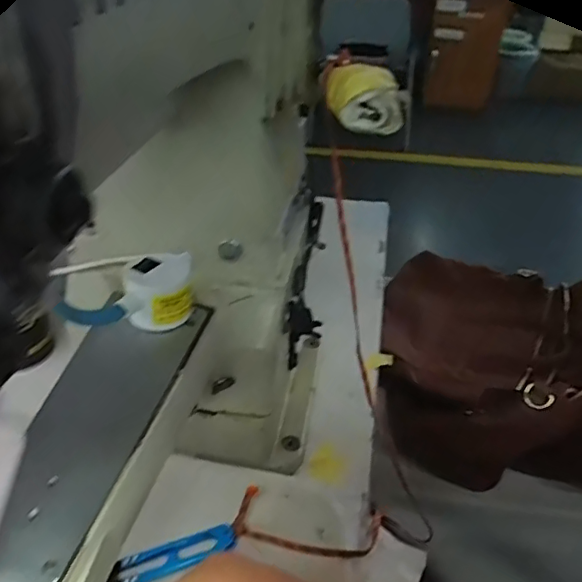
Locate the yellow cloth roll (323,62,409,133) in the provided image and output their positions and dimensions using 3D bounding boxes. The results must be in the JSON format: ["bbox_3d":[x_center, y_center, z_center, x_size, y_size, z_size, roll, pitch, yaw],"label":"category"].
[{"bbox_3d":[0.040,-0.105,0.307,0.039,0.026,0.045,1,35,0],"label":"yellow cloth roll"}]

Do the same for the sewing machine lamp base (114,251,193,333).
[{"bbox_3d":[-0.075,0.001,0.325,0.037,0.034,0.032,-4,37,-7],"label":"sewing machine lamp base"}]

